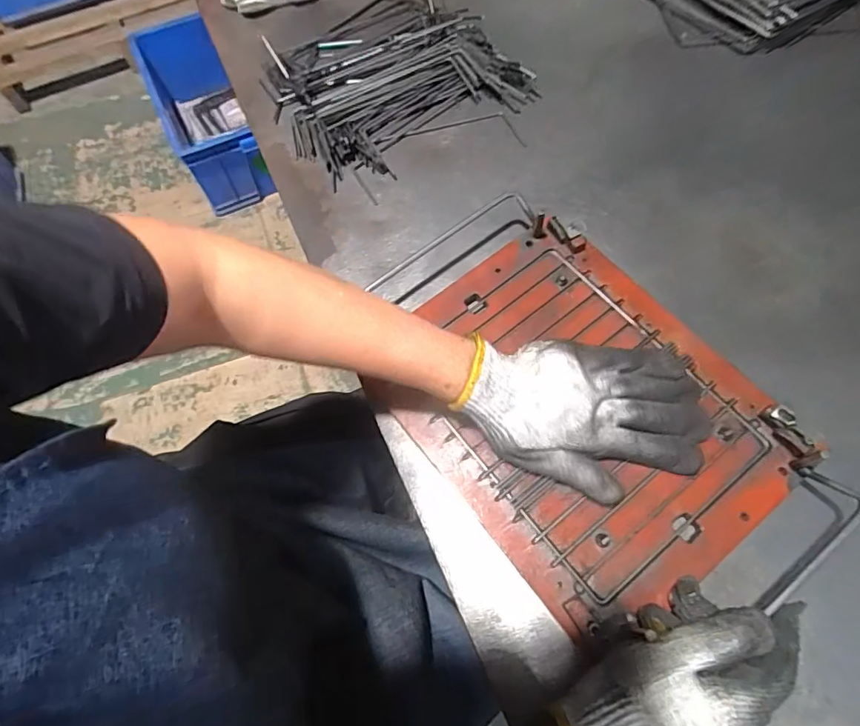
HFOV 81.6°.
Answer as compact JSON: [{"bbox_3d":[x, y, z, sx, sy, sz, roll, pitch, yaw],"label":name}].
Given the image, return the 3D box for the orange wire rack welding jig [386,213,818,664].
[{"bbox_3d":[0.117,0.032,0.403,0.234,0.023,0.297,-36,71,-13],"label":"orange wire rack welding jig"}]

